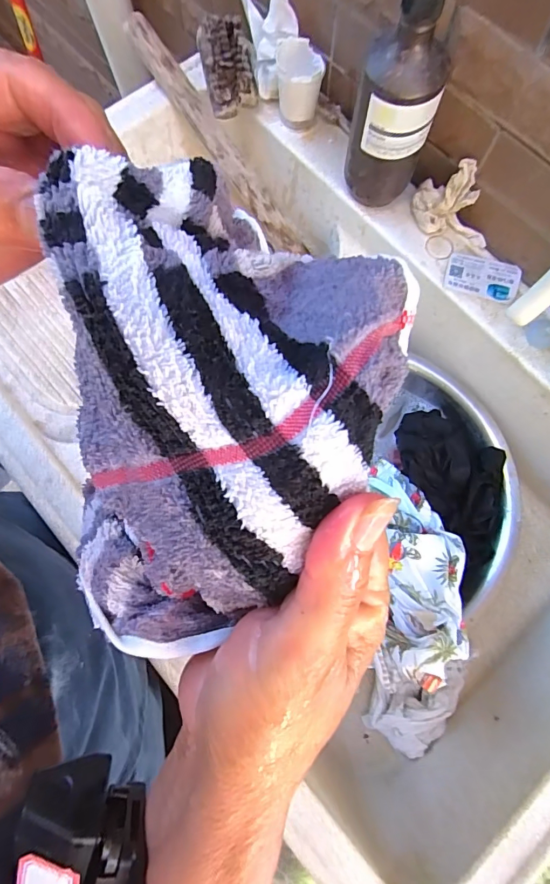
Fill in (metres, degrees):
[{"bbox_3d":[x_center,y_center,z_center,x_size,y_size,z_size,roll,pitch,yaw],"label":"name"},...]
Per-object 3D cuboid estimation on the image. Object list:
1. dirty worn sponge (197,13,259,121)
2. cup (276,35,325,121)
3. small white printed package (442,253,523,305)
[{"bbox_3d":[-0.062,-0.509,0.568,0.070,0.034,0.133,-11,77,-1],"label":"dirty worn sponge"},{"bbox_3d":[0.032,-0.457,0.542,0.058,0.058,0.059,-2,77,1],"label":"cup"},{"bbox_3d":[0.254,-0.202,0.520,0.086,0.009,0.058,16,78,5],"label":"small white printed package"}]

